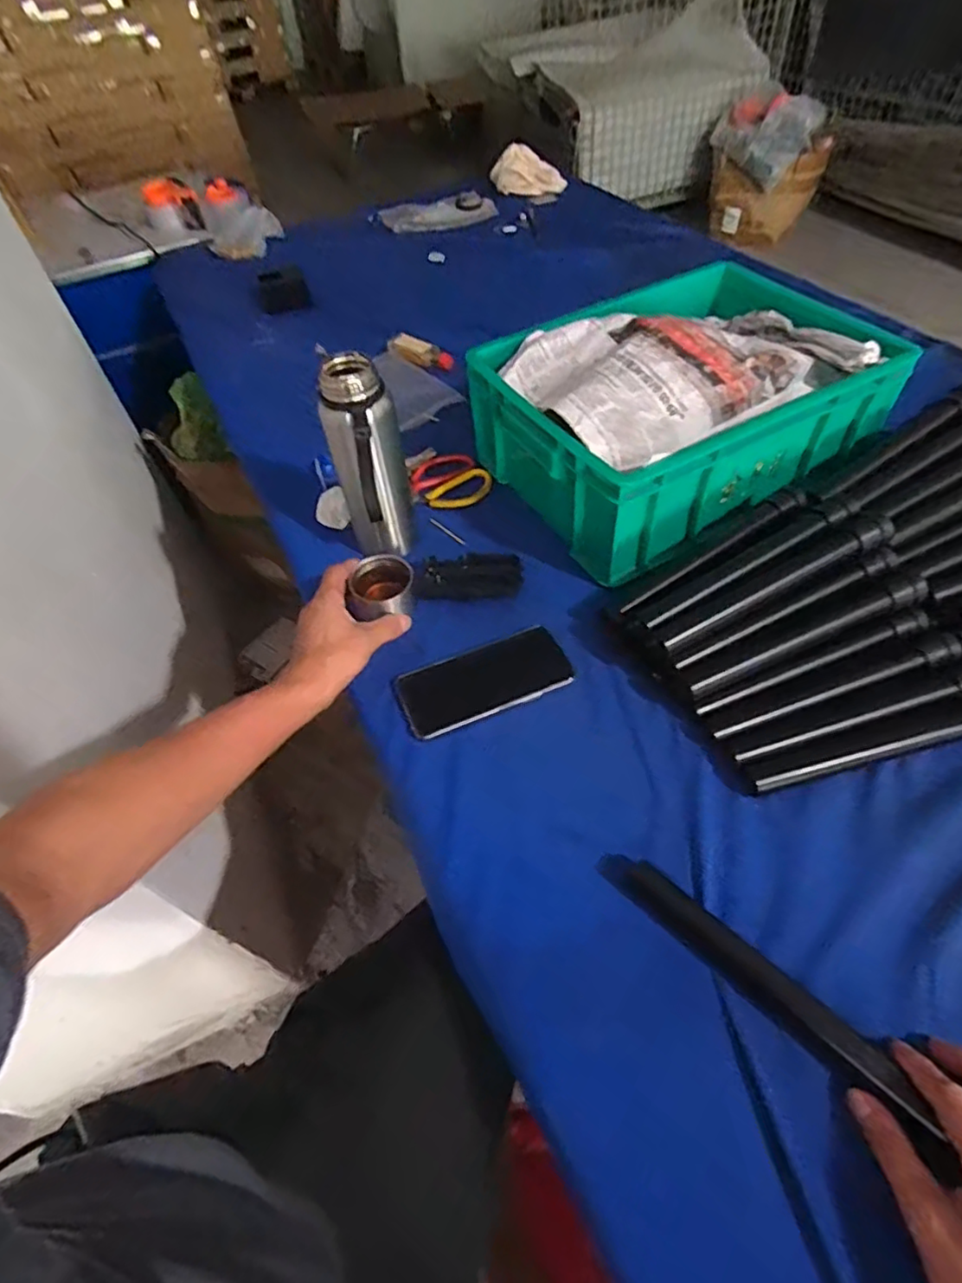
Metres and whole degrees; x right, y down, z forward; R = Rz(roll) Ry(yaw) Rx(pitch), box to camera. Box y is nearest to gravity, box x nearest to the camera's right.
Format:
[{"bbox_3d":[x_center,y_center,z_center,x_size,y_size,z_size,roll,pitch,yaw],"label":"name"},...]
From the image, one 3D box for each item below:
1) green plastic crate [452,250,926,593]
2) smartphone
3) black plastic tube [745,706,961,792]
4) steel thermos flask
[{"bbox_3d":[0.242,-0.284,0.743,0.437,0.170,0.313,-30,55,-15],"label":"green plastic crate"},{"bbox_3d":[0.003,0.037,0.602,0.165,0.012,0.080,-20,52,-11],"label":"smartphone"},{"bbox_3d":[0.336,0.082,0.508,0.235,0.033,0.030,-12,51,-4],"label":"black plastic tube"},{"bbox_3d":[-0.116,-0.182,0.654,0.074,0.211,0.064,-14,53,-4],"label":"steel thermos flask"}]

